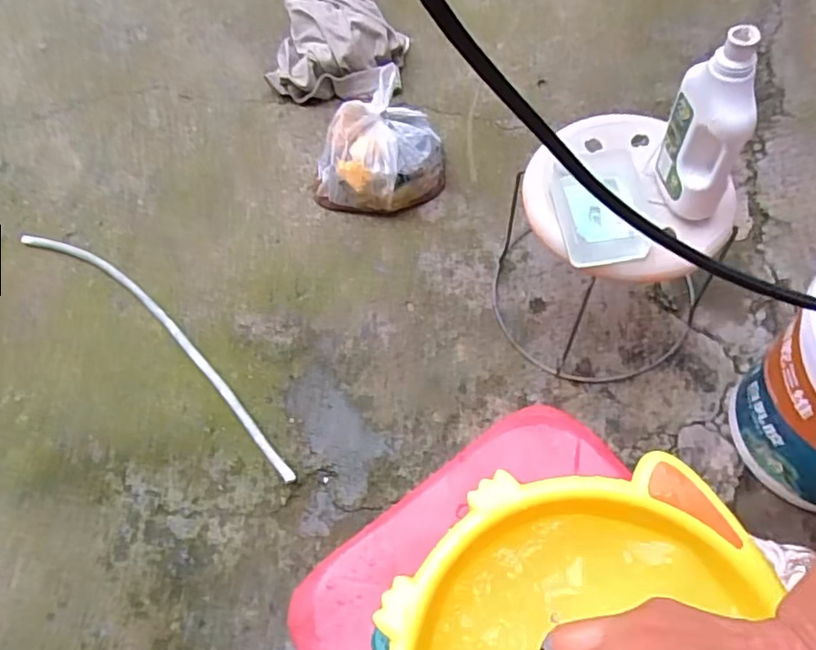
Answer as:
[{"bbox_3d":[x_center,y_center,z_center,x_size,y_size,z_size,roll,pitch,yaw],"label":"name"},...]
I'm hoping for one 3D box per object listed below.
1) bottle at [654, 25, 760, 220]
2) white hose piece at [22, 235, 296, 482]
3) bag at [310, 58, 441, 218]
[{"bbox_3d":[0.358,-0.235,0.720,0.055,0.229,0.096,-10,62,-1],"label":"bottle"},{"bbox_3d":[-0.469,0.013,1.145,0.776,0.014,0.077,36,70,20],"label":"white hose piece"},{"bbox_3d":[-0.061,-0.372,1.257,0.264,0.127,0.284,-1,62,4],"label":"bag"}]

